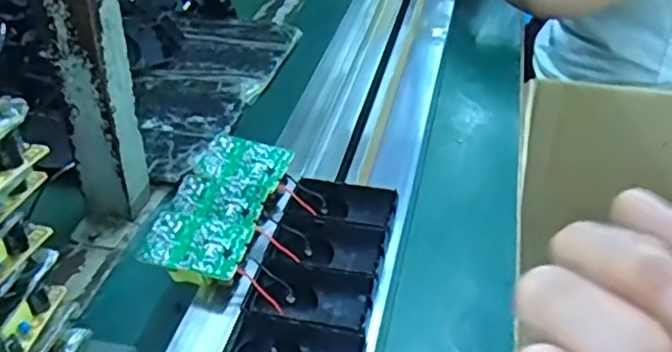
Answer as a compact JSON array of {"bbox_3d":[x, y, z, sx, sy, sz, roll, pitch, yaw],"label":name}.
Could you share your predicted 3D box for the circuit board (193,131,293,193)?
[{"bbox_3d":[-0.065,-0.009,0.481,0.070,0.011,0.044,18,40,23],"label":"circuit board"}]

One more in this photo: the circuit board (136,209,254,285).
[{"bbox_3d":[-0.085,0.048,0.418,0.065,0.027,0.038,14,39,18],"label":"circuit board"}]

